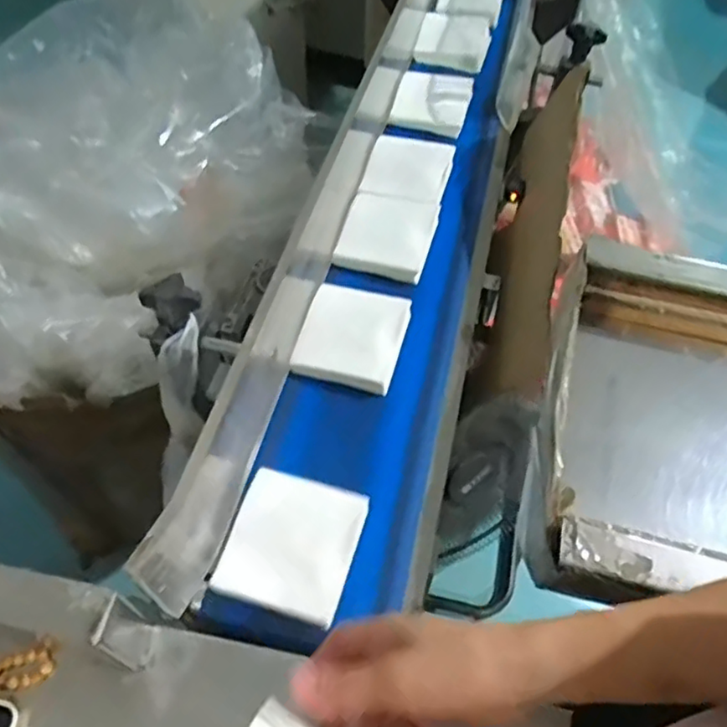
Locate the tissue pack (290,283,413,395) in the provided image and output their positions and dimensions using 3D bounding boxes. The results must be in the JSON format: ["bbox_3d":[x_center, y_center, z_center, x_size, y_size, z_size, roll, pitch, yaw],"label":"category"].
[{"bbox_3d":[-0.011,-0.027,0.601,0.094,0.021,0.101,15,57,6],"label":"tissue pack"}]

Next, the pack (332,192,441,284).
[{"bbox_3d":[0.024,-0.137,0.666,0.091,0.018,0.104,15,57,6],"label":"pack"}]

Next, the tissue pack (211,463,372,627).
[{"bbox_3d":[-0.054,0.135,0.487,0.095,0.014,0.099,17,58,7],"label":"tissue pack"}]

